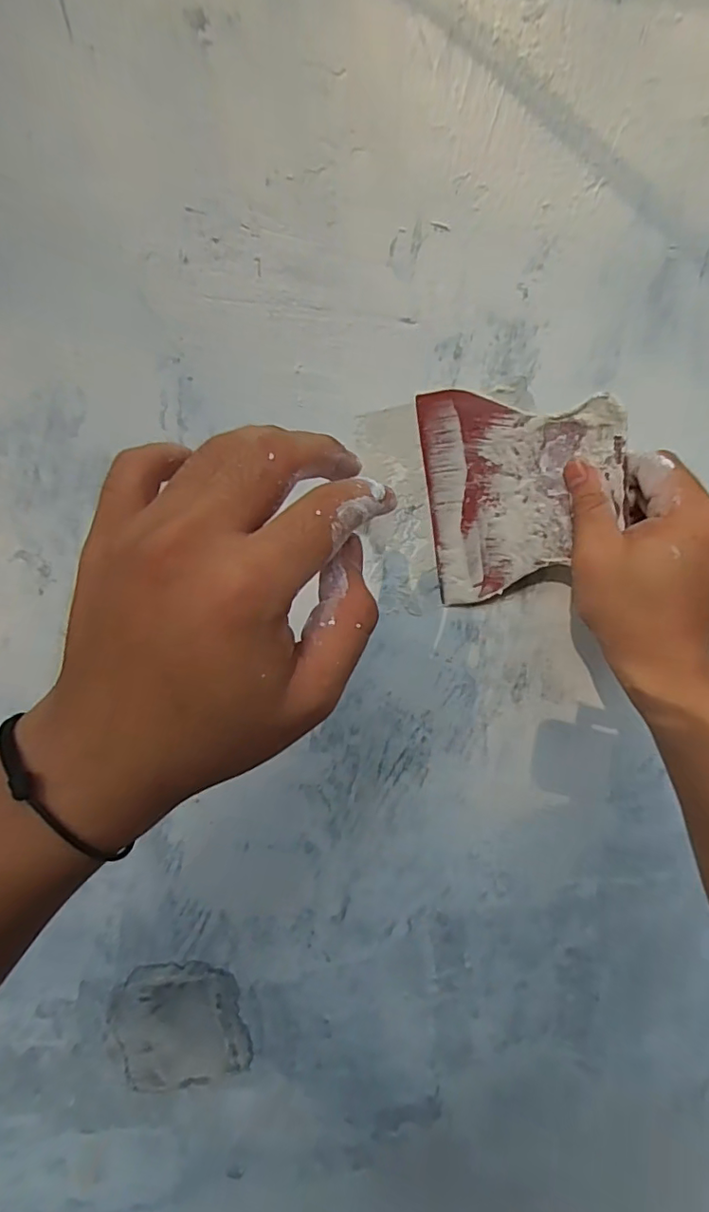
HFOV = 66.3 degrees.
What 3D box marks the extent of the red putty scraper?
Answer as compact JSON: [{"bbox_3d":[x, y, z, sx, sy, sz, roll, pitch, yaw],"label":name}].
[{"bbox_3d":[0.091,-0.058,0.297,0.101,0.112,0.015,3,22,28],"label":"red putty scraper"}]

